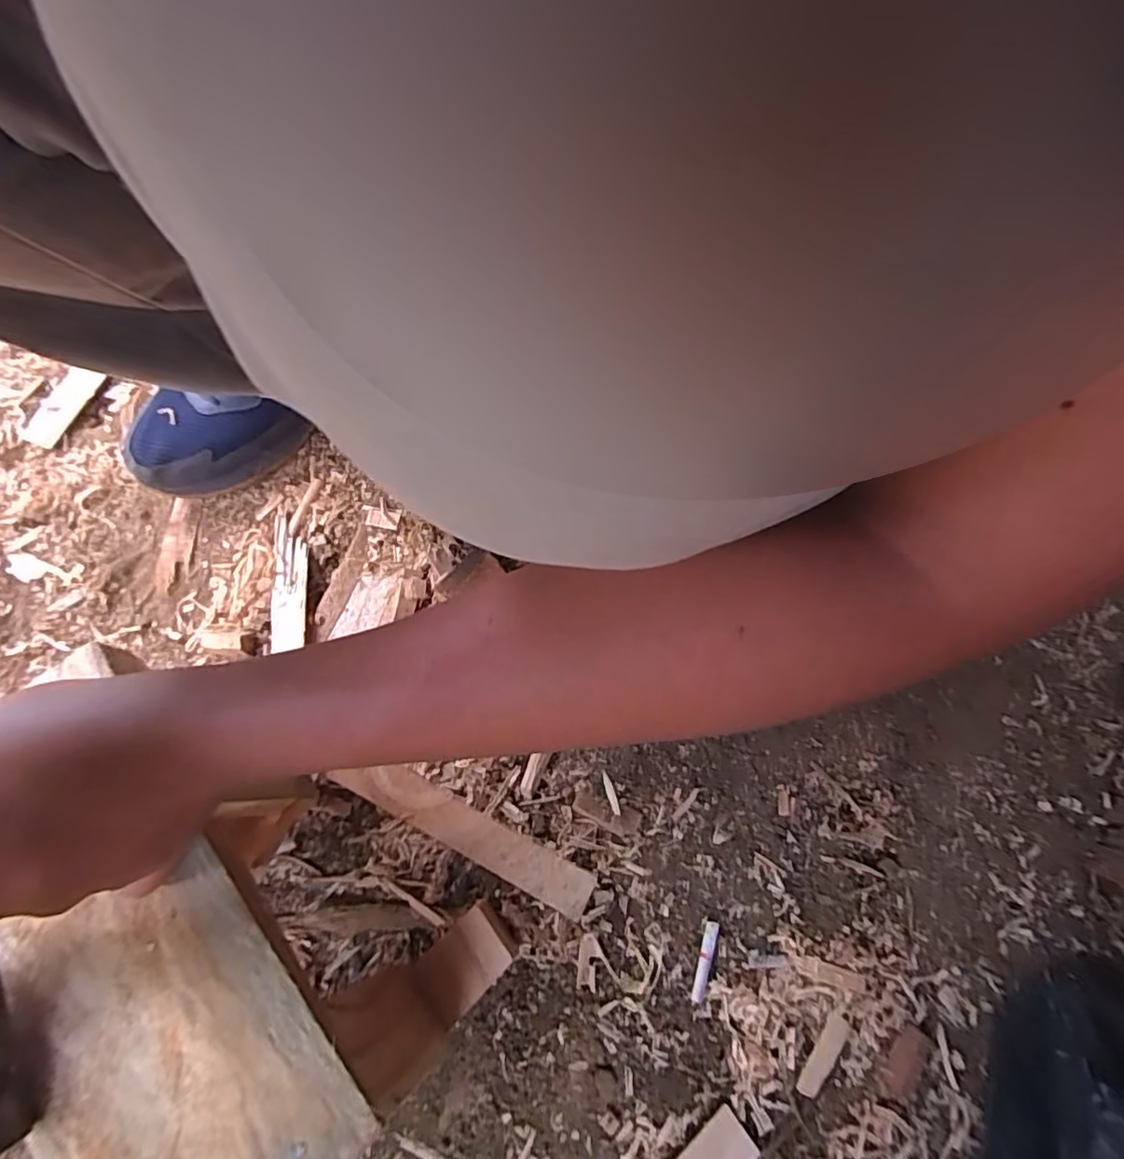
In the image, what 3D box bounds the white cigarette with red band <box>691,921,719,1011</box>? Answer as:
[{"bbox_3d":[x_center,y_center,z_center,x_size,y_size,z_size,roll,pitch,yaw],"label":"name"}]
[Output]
[{"bbox_3d":[0.094,0.254,0.395,0.009,0.006,0.051,19,68,7],"label":"white cigarette with red band"}]

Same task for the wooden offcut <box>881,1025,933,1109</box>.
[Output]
[{"bbox_3d":[0.214,0.302,0.370,0.020,0.004,0.043,38,71,14],"label":"wooden offcut"}]

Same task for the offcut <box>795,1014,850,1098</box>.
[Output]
[{"bbox_3d":[0.163,0.296,0.370,0.014,0.004,0.049,36,71,13],"label":"offcut"}]

